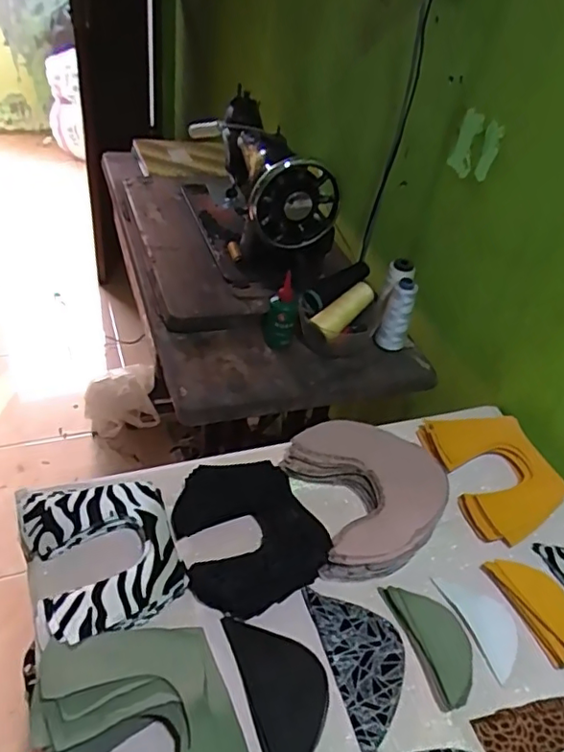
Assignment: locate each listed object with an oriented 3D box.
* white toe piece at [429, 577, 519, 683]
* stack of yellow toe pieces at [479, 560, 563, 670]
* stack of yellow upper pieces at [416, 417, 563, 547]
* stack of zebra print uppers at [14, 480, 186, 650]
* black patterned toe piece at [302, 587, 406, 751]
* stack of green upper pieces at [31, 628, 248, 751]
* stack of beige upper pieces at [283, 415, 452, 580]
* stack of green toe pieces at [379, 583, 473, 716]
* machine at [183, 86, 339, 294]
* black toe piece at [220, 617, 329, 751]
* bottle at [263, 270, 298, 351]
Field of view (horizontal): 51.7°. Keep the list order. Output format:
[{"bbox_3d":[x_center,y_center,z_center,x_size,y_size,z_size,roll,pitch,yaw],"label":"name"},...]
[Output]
[{"bbox_3d":[0.201,0.240,0.575,0.053,0.008,0.098,-14,44,-23],"label":"white toe piece"},{"bbox_3d":[0.263,0.228,0.588,0.064,0.007,0.109,-14,44,-22],"label":"stack of yellow toe pieces"},{"bbox_3d":[0.258,0.111,0.705,0.128,0.030,0.168,-8,42,-17],"label":"stack of yellow upper pieces"},{"bbox_3d":[-0.169,0.173,0.563,0.132,0.034,0.154,-13,44,-21],"label":"stack of zebra print uppers"},{"bbox_3d":[0.078,0.258,0.532,0.071,0.004,0.144,-9,42,-17],"label":"black patterned toe piece"},{"bbox_3d":[-0.105,0.281,0.435,0.140,0.054,0.176,-9,42,-17],"label":"stack of green upper pieces"},{"bbox_3d":[0.102,0.128,0.656,0.172,0.042,0.176,-12,43,-21],"label":"stack of beige upper pieces"},{"bbox_3d":[0.144,0.244,0.546,0.054,0.009,0.116,-9,42,-18],"label":"stack of green toe pieces"},{"bbox_3d":[-0.053,-0.330,1.013,0.163,0.204,0.417,-10,43,-18],"label":"machine"},{"bbox_3d":[0.004,0.270,0.501,0.069,0.009,0.142,-16,43,-13],"label":"black toe piece"},{"bbox_3d":[-0.002,-0.091,0.855,0.048,0.110,0.044,5,40,-1],"label":"bottle"}]

